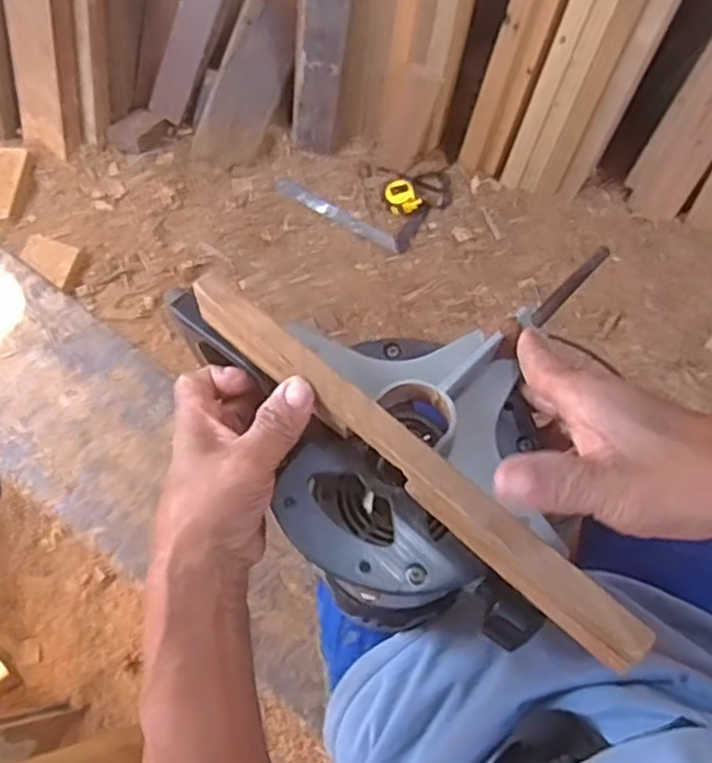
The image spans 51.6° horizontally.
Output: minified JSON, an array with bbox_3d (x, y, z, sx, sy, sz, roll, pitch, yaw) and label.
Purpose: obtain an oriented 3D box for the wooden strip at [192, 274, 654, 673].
[{"bbox_3d":[0.019,0.036,0.392,0.298,0.034,0.024,39,77,23],"label":"wooden strip"}]

